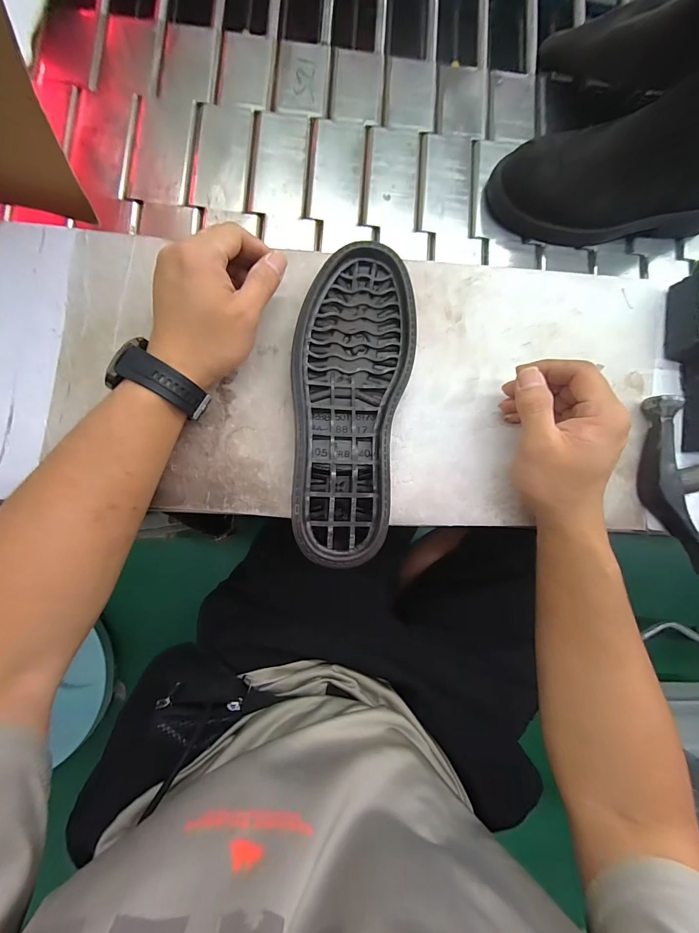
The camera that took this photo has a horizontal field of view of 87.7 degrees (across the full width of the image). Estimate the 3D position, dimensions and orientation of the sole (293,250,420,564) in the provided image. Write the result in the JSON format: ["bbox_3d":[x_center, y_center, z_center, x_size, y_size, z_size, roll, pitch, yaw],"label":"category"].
[{"bbox_3d":[0.002,-0.058,0.313,0.105,0.034,0.275,5,83,-4],"label":"sole"}]

